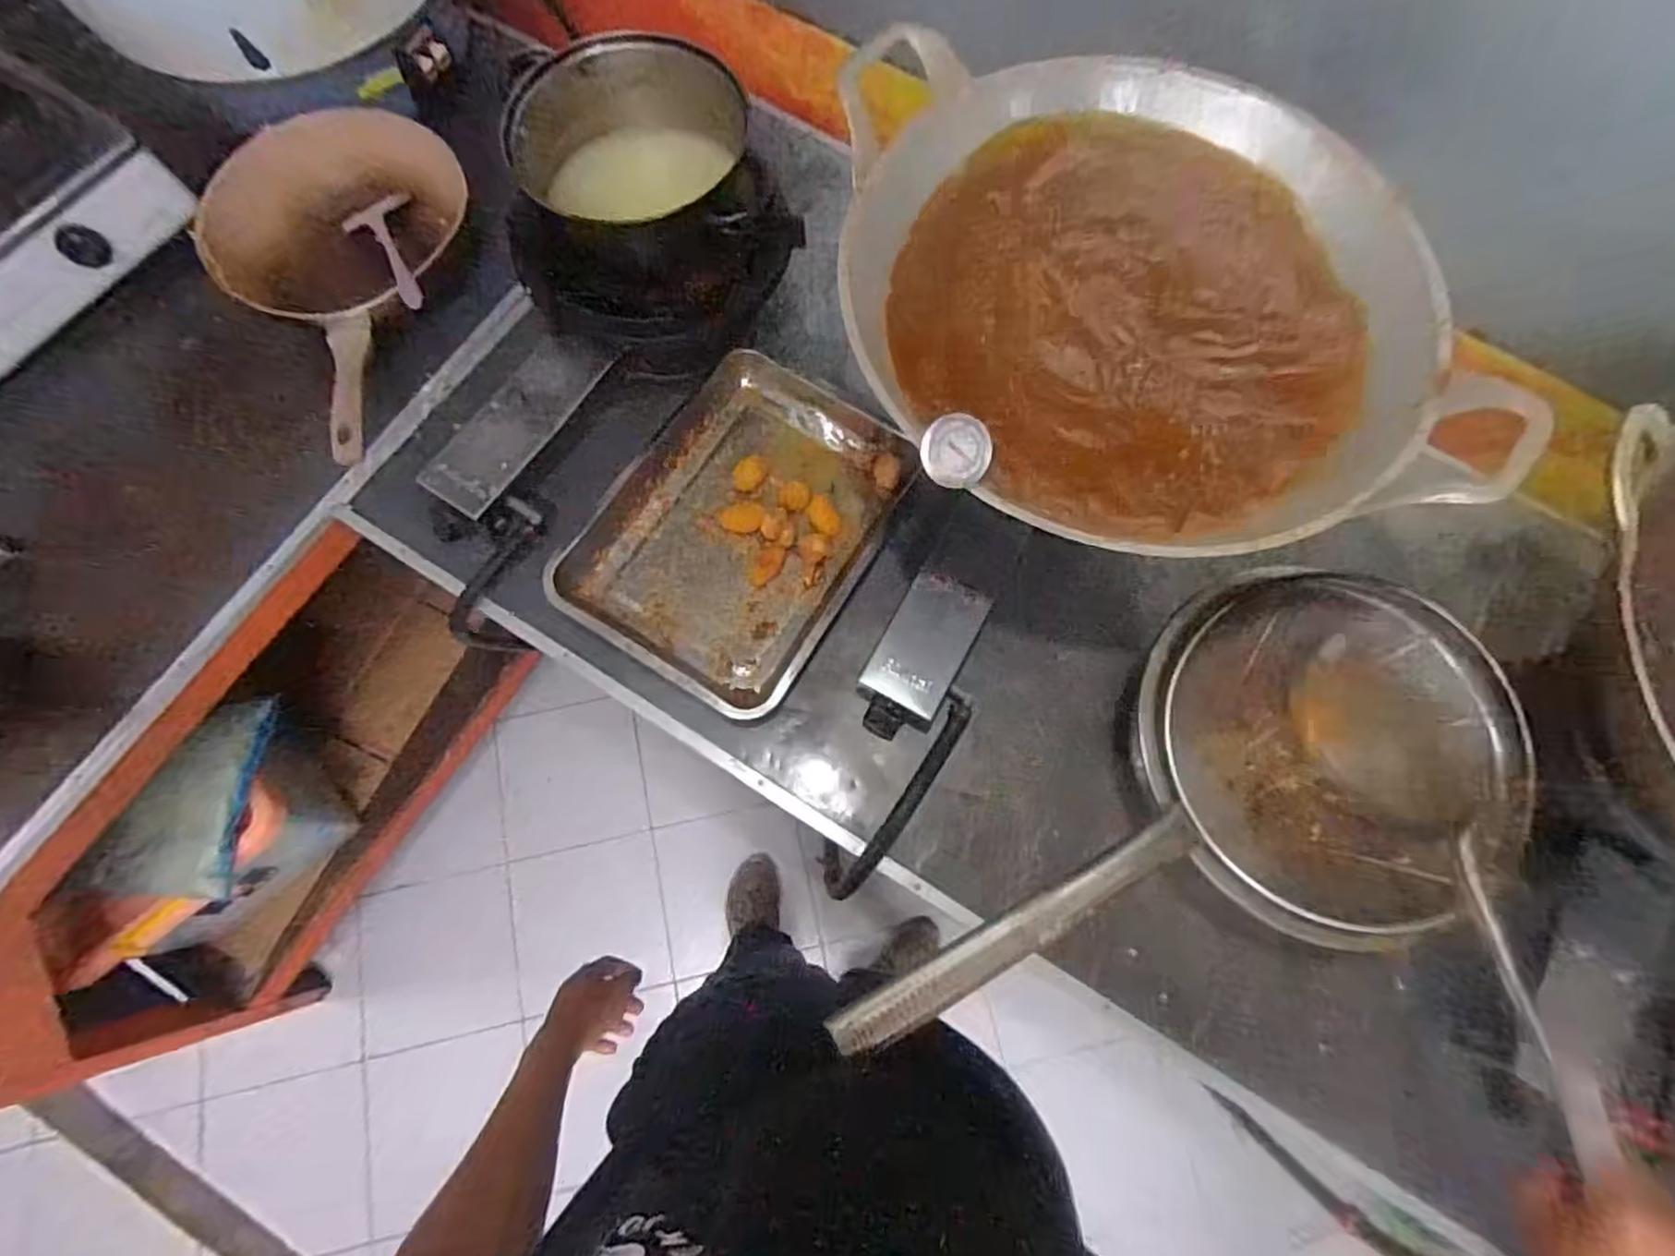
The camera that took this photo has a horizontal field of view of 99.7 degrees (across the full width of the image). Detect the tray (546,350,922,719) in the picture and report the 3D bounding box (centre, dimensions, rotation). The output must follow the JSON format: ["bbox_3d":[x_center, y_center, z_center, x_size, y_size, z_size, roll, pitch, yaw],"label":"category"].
[{"bbox_3d":[-0.102,-0.119,0.793,0.287,0.051,0.381,32,76,7],"label":"tray"}]

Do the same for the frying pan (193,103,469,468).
[{"bbox_3d":[-0.593,-0.399,0.838,0.240,0.110,0.488,-6,74,-4],"label":"frying pan"}]

